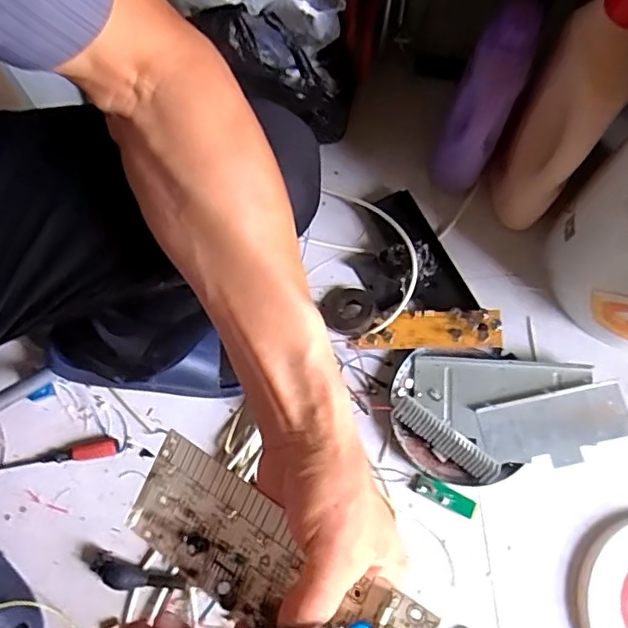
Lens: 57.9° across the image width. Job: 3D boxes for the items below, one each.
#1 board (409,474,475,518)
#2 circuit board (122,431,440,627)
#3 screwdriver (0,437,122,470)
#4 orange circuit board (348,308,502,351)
[{"bbox_3d":[0.170,0.242,0.755,0.088,0.009,0.023,26,75,7],"label":"board"},{"bbox_3d":[-0.030,0.144,0.319,0.188,0.011,0.068,26,92,25],"label":"circuit board"},{"bbox_3d":[-0.347,0.189,0.755,0.172,0.026,0.025,-9,74,-3],"label":"screwdriver"},{"bbox_3d":[0.156,0.022,0.797,0.201,0.014,0.056,-4,73,12],"label":"orange circuit board"}]

